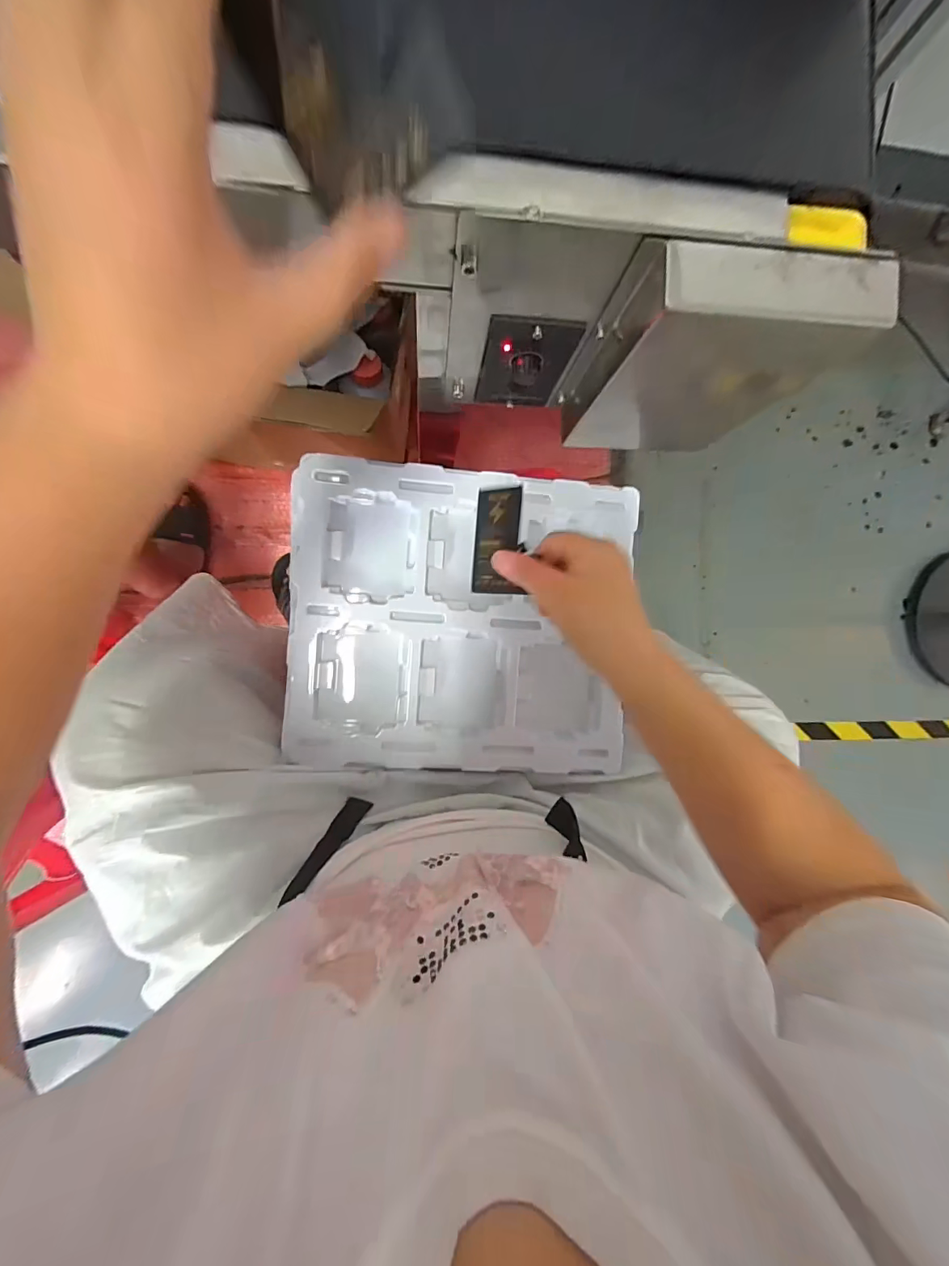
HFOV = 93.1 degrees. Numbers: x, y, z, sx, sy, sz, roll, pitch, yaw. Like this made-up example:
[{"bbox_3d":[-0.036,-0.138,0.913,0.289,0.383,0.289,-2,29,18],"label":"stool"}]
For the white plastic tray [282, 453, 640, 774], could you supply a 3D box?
[{"bbox_3d":[-0.008,-0.011,0.422,0.310,0.014,0.274,4,90,-7],"label":"white plastic tray"}]

